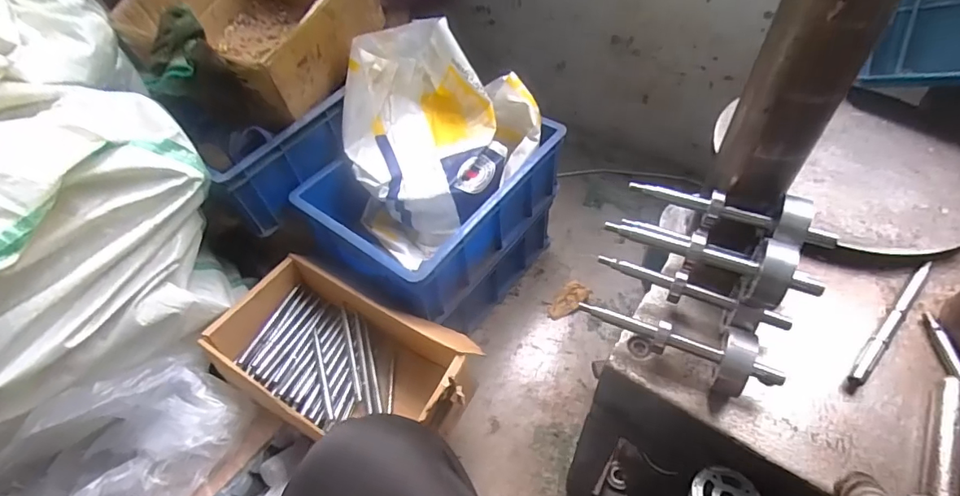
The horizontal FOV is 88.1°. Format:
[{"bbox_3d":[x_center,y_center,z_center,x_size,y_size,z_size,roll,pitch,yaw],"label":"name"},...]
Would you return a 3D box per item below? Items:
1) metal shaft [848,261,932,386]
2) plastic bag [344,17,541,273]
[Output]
[{"bbox_3d":[0.355,0.061,0.427,0.156,0.009,0.010,-38,59,-23],"label":"metal shaft"},{"bbox_3d":[-0.075,-0.170,0.838,0.274,0.247,0.326,25,58,22],"label":"plastic bag"}]

